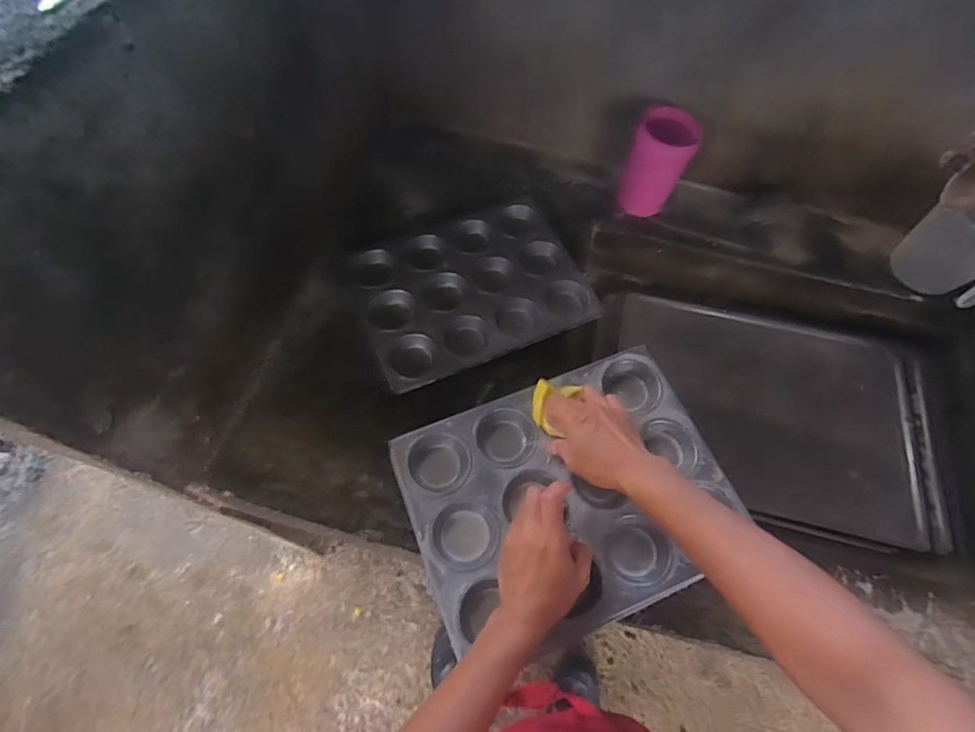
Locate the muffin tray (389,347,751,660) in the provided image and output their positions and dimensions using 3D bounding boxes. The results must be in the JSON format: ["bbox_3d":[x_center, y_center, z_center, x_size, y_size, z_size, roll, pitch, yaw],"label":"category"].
[{"bbox_3d":[0.084,0.132,0.509,0.319,0.033,0.243,-19,67,-11],"label":"muffin tray"}]

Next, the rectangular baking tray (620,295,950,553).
[{"bbox_3d":[0.446,0.067,0.750,0.486,0.041,0.341,14,65,4],"label":"rectangular baking tray"}]

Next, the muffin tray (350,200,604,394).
[{"bbox_3d":[-0.022,-0.117,0.711,0.318,0.031,0.233,-21,68,-12],"label":"muffin tray"}]

